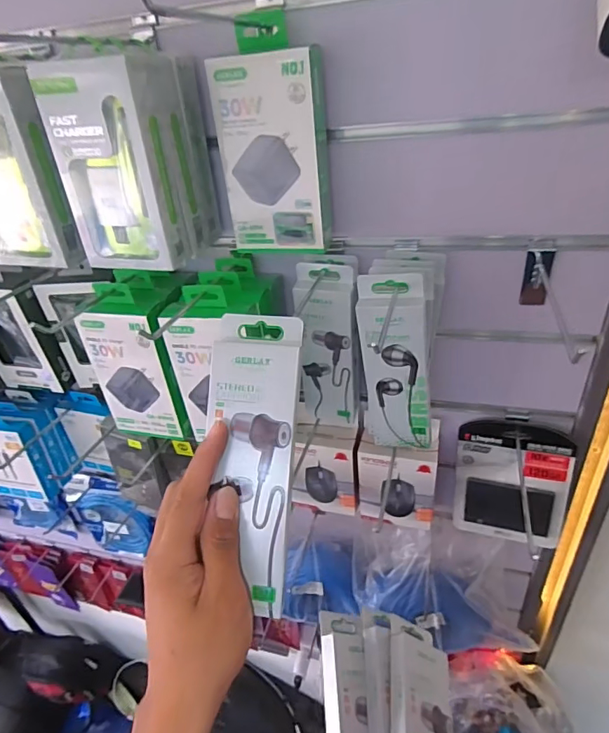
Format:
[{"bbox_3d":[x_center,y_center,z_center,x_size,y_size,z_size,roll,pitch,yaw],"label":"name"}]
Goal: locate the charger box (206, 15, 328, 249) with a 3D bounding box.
[{"bbox_3d":[-0.028,-0.194,0.417,0.093,0.182,0.031,0,35,10],"label":"charger box"}]

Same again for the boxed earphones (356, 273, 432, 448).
[{"bbox_3d":[0.092,0.005,0.472,0.070,0.193,0.024,4,36,16],"label":"boxed earphones"}]

